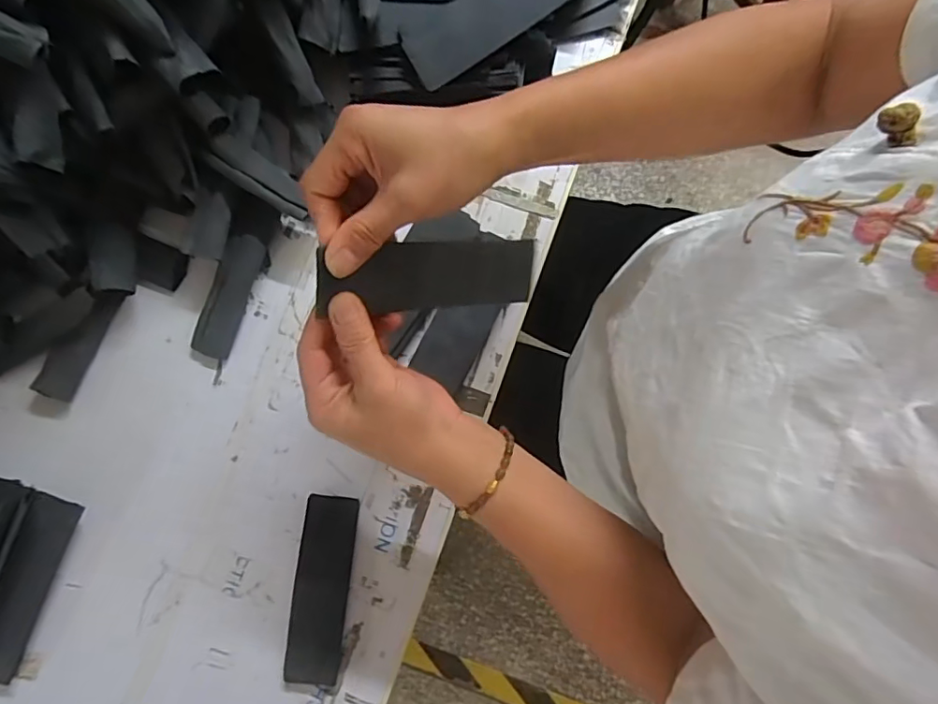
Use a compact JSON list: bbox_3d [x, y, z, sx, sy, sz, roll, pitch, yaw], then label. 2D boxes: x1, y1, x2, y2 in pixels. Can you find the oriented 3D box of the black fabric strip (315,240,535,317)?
[{"bbox_3d":[-0.023,-0.048,0.339,0.143,0.005,0.043,-6,114,-24],"label":"black fabric strip"}]

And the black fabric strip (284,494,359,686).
[{"bbox_3d":[-0.126,0.202,0.458,0.046,0.008,0.150,4,83,2],"label":"black fabric strip"}]

